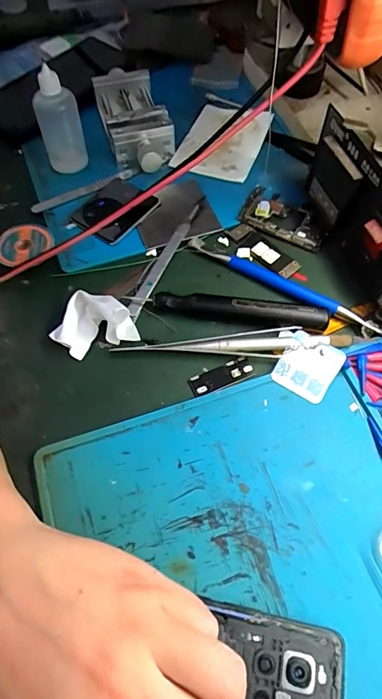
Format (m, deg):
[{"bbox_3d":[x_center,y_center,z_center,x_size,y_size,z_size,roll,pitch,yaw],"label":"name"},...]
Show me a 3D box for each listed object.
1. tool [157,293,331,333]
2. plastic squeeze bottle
[{"bbox_3d":[0.035,-0.027,0.303,0.122,0.013,0.018,7,59,5],"label":"tool"},{"bbox_3d":[-0.113,-0.196,0.363,0.035,0.082,0.030,-14,60,-8],"label":"plastic squeeze bottle"}]

